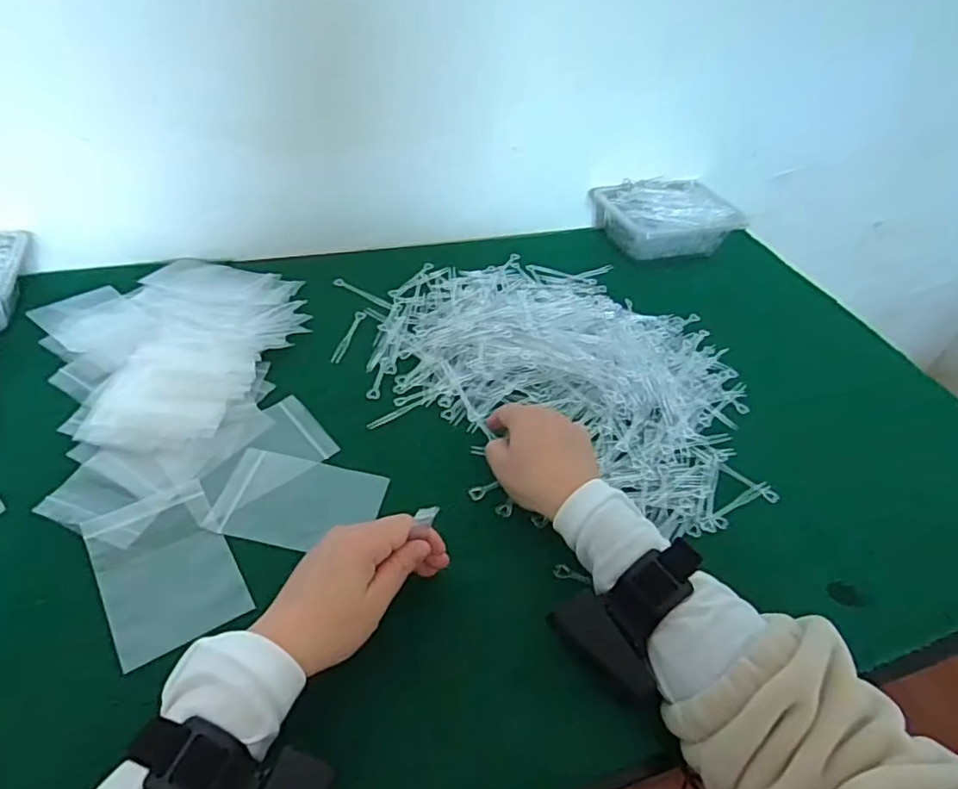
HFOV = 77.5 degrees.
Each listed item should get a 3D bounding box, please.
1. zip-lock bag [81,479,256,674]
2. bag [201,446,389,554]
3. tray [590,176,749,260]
[{"bbox_3d":[-0.221,0.121,0.422,0.080,0.004,0.120,-21,55,-30],"label":"zip-lock bag"},{"bbox_3d":[-0.141,0.085,0.470,0.120,0.006,0.078,12,47,3],"label":"bag"},{"bbox_3d":[0.254,-0.241,0.804,0.169,0.050,0.126,-9,46,-16],"label":"tray"}]

